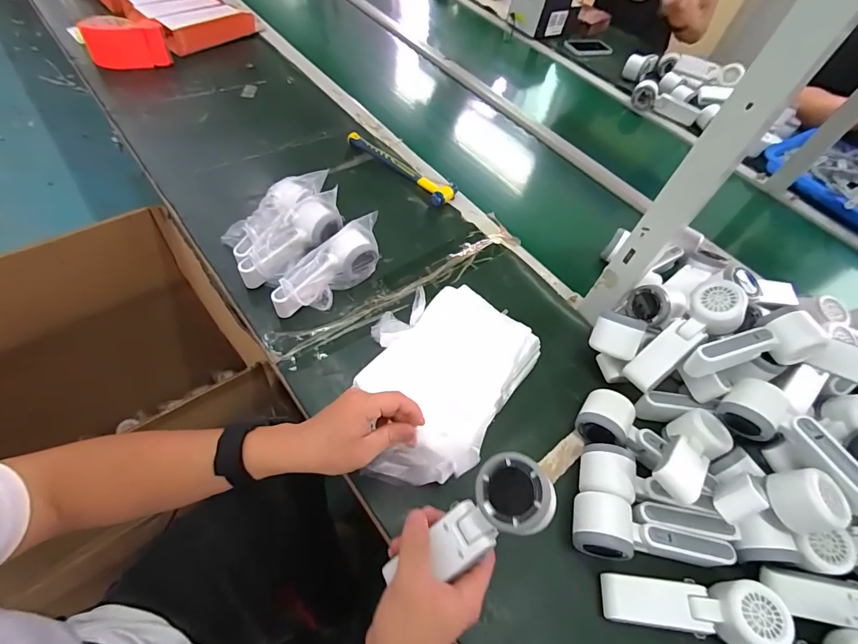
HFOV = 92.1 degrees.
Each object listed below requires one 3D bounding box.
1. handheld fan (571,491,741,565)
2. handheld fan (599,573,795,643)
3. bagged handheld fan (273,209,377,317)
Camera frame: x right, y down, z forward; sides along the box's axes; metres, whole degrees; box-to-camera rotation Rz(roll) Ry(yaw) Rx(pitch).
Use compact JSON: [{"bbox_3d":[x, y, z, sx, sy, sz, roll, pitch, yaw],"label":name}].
[{"bbox_3d":[0.238,0.231,0.438,0.171,0.050,0.056,16,55,2],"label":"handheld fan"},{"bbox_3d":[0.261,0.287,0.414,0.165,0.053,0.053,10,55,-3],"label":"handheld fan"},{"bbox_3d":[-0.144,-0.076,0.581,0.059,0.078,0.173,38,59,17],"label":"bagged handheld fan"}]

